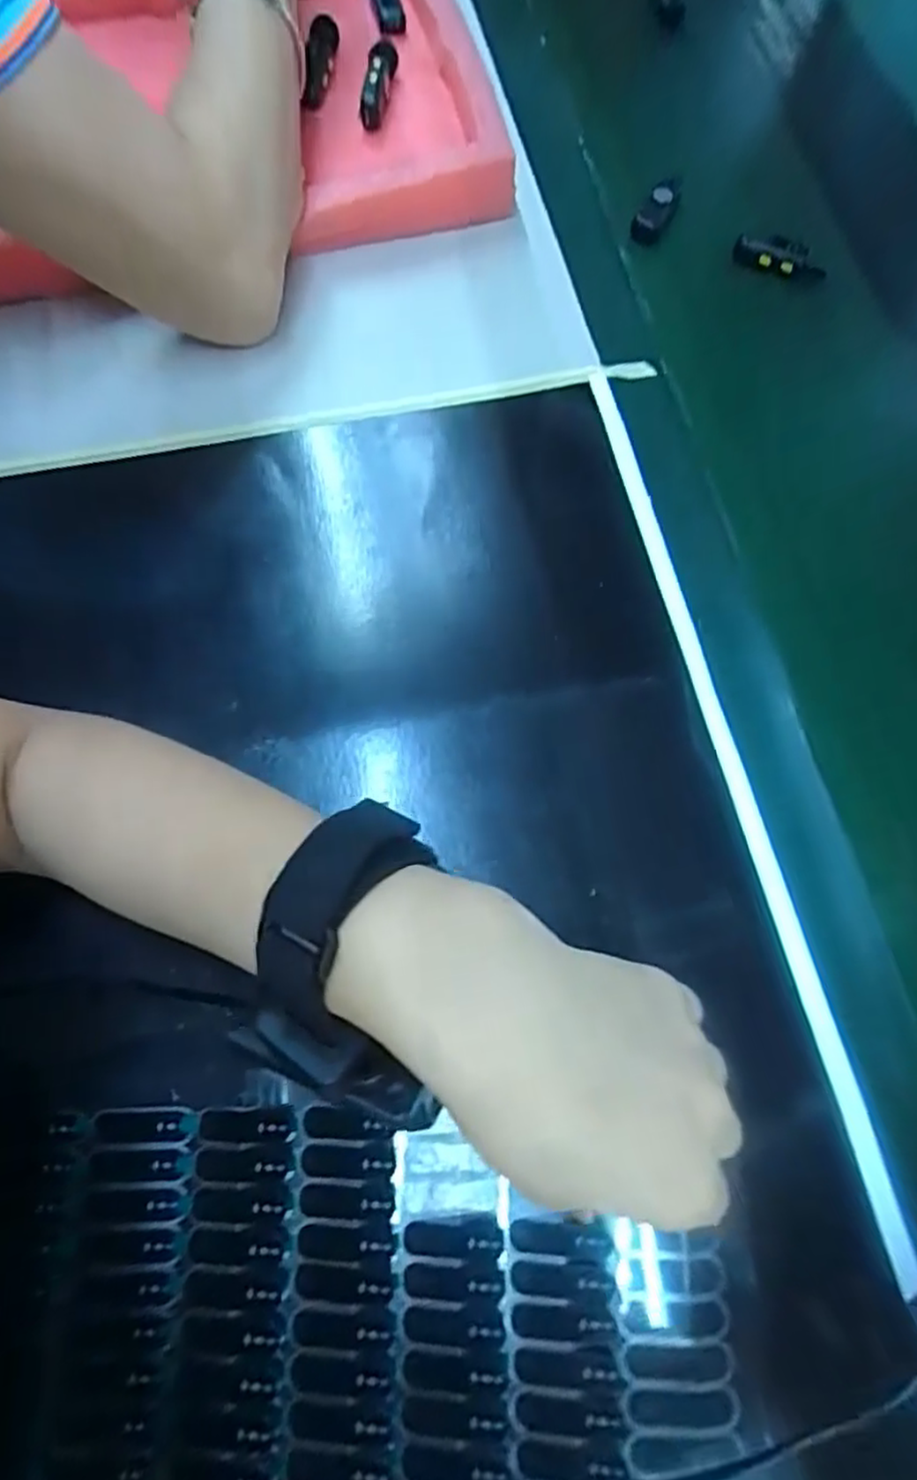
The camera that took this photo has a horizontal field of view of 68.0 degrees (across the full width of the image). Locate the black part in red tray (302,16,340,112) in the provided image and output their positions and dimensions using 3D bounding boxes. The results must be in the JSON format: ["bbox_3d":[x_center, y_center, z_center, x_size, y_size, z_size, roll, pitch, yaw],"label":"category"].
[{"bbox_3d":[-0.085,-0.417,0.418,0.016,0.019,0.057,8,84,2],"label":"black part in red tray"}]

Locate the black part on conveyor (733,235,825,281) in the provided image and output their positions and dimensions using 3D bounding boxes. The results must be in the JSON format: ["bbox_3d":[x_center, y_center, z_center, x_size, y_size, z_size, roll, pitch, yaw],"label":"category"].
[{"bbox_3d":[0.199,-0.299,0.420,0.057,0.022,0.013,27,73,8],"label":"black part on conveyor"}]

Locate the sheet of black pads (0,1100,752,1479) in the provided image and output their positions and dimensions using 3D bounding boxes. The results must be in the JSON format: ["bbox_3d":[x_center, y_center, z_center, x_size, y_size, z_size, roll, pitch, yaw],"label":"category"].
[{"bbox_3d":[-0.030,0.200,0.249,0.252,0.010,0.118,0,71,-1],"label":"sheet of black pads"}]

